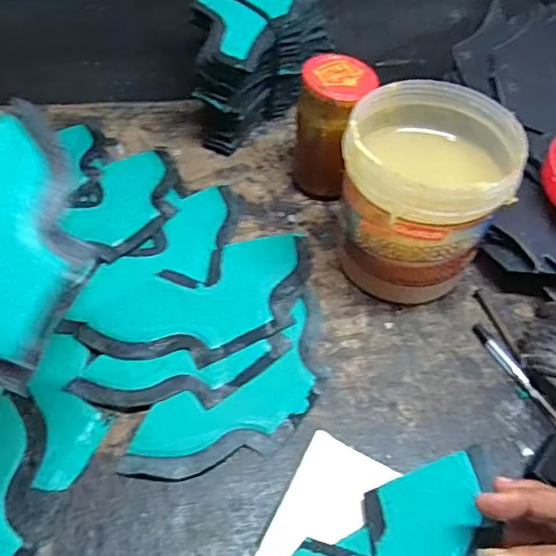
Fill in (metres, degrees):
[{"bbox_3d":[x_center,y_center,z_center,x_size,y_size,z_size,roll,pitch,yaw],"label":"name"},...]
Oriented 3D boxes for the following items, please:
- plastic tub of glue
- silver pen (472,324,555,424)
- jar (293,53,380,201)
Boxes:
[{"bbox_3d":[0.106,-0.058,0.439,0.115,0.131,0.112,2,52,-2],"label":"plastic tub of glue"},{"bbox_3d":[0.180,0.077,0.416,0.007,0.010,0.115,-20,56,-18],"label":"silver pen"},{"bbox_3d":[0.046,-0.125,0.497,0.053,0.115,0.058,2,52,-2],"label":"jar"}]

